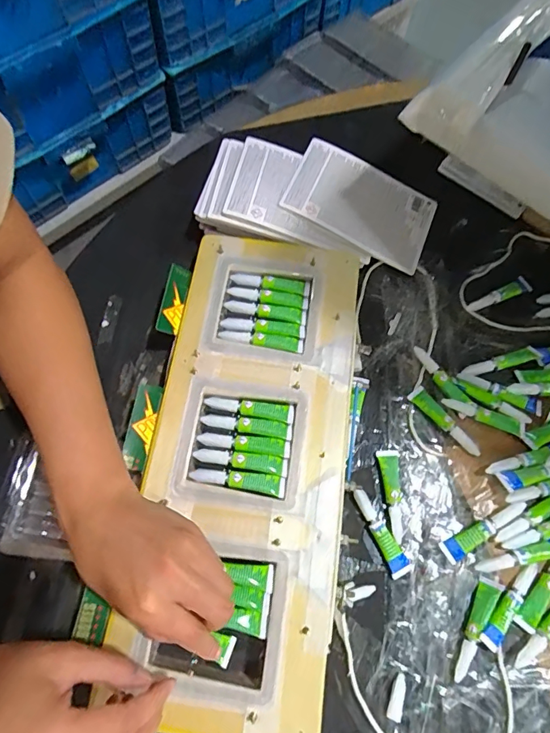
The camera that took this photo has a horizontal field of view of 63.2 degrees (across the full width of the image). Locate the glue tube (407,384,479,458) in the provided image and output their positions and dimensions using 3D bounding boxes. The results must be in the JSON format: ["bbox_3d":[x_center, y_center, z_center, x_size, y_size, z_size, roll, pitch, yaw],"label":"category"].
[{"bbox_3d":[0.165,0.052,0.433,0.017,0.011,0.082,-40,73,-14],"label":"glue tube"}]

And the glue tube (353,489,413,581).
[{"bbox_3d":[0.094,0.147,0.397,0.019,0.014,0.079,-26,71,-9],"label":"glue tube"}]

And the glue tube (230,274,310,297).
[{"bbox_3d":[-0.005,-0.084,0.460,0.081,0.007,0.016,8,69,4],"label":"glue tube"}]

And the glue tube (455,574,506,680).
[{"bbox_3d":[0.166,0.218,0.371,0.015,0.015,0.082,27,71,11],"label":"glue tube"}]

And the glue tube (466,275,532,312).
[{"bbox_3d":[0.246,-0.080,0.488,0.077,0.007,0.016,-21,70,-7],"label":"glue tube"}]

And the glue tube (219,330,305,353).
[{"bbox_3d":[-0.013,-0.025,0.432,0.081,0.007,0.016,7,69,4],"label":"glue tube"}]

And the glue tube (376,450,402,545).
[{"bbox_3d":[0.109,0.118,0.411,0.021,0.012,0.080,-3,69,0],"label":"glue tube"}]

